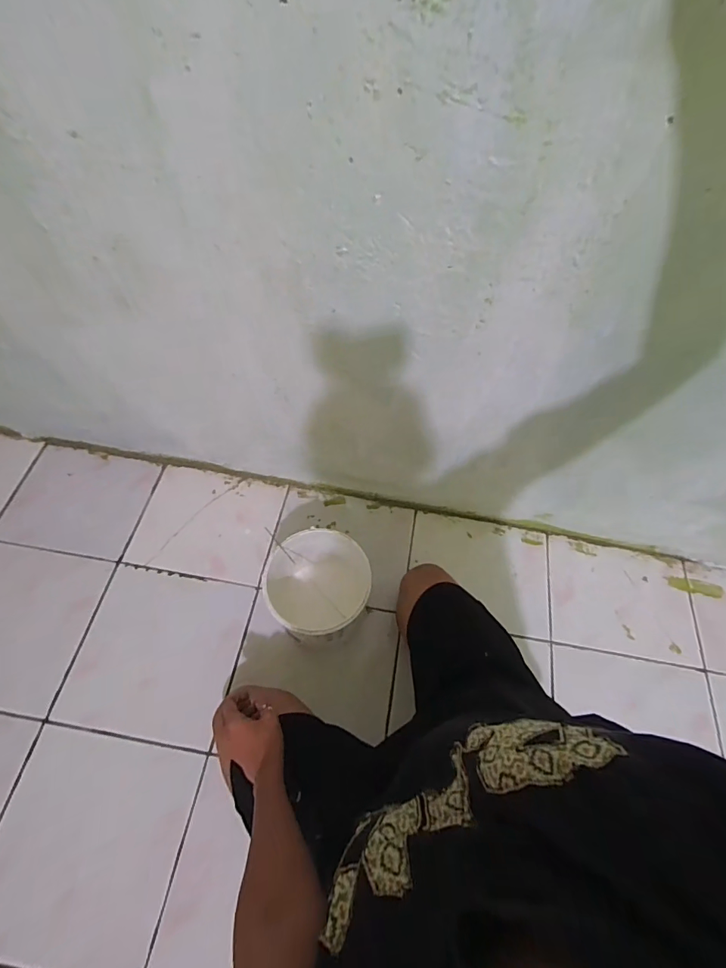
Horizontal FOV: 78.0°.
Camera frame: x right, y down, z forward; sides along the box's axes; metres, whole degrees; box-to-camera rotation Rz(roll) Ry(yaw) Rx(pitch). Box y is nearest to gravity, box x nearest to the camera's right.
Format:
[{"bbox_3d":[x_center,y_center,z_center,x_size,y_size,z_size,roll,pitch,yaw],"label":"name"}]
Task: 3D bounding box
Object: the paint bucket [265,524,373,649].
[{"bbox_3d":[-0.074,0.198,0.841,0.162,0.193,0.178,1,61,-1],"label":"paint bucket"}]

